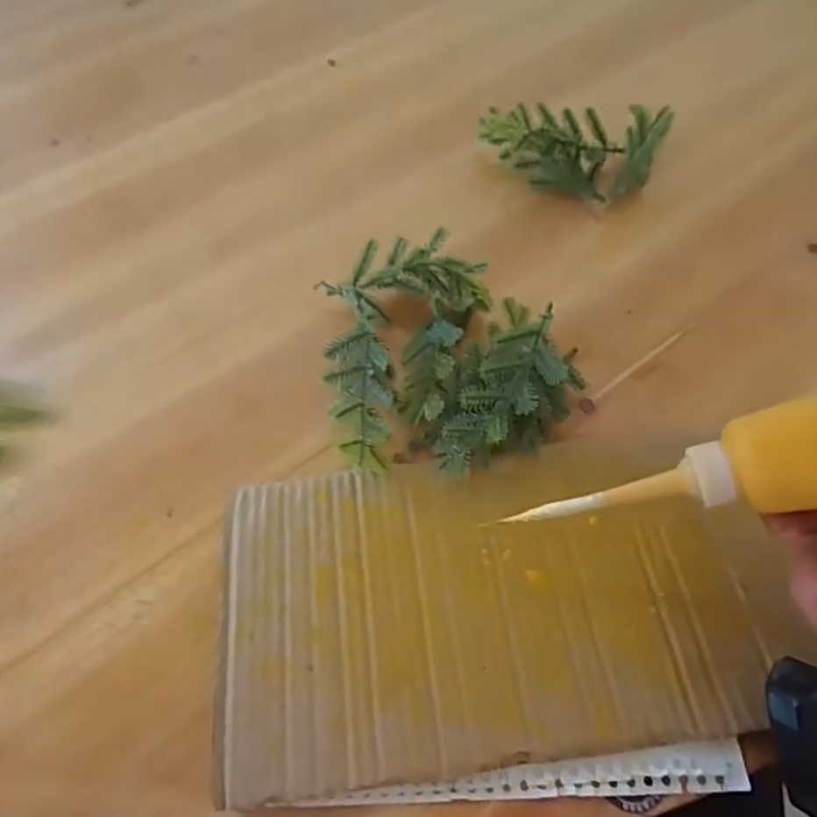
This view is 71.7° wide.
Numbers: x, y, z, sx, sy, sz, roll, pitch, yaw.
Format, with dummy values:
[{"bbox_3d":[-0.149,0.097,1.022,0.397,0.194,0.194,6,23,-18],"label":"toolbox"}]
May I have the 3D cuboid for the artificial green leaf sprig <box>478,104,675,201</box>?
[{"bbox_3d":[0.134,-0.226,0.481,0.146,0.055,0.083,21,63,15],"label":"artificial green leaf sprig"}]

